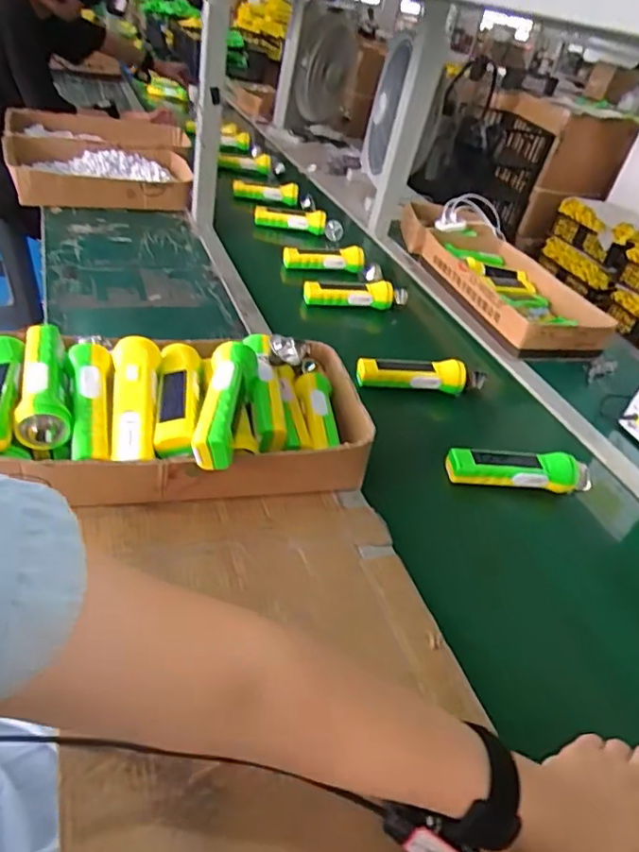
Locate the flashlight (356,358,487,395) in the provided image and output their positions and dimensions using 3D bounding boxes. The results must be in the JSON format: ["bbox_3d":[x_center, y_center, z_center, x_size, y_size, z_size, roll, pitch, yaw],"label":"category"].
[{"bbox_3d":[0.159,-0.075,0.887,0.206,0.054,0.044,1,39,-13],"label":"flashlight"}]

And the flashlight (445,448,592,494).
[{"bbox_3d":[0.266,0.059,0.750,0.212,0.047,0.053,8,38,-5],"label":"flashlight"}]

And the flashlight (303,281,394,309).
[{"bbox_3d":[0.052,-0.249,1.065,0.171,0.044,0.051,-2,39,-20],"label":"flashlight"}]

